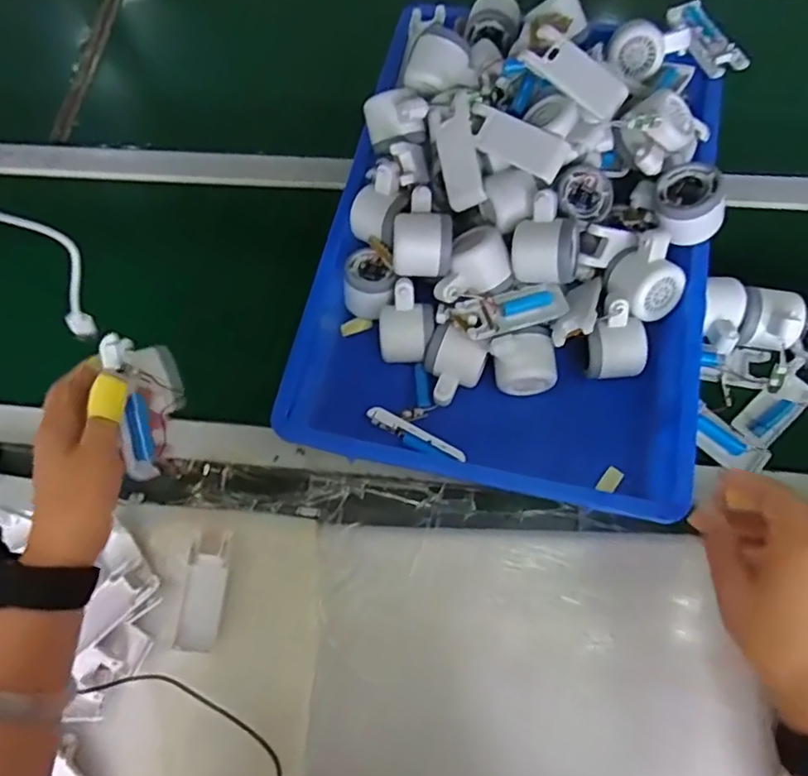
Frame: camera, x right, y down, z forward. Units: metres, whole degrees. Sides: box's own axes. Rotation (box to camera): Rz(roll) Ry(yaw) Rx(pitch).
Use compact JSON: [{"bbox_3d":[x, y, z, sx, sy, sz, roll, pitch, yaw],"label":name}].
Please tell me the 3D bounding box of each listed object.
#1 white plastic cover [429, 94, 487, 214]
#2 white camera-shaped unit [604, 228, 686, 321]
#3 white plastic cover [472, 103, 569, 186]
[{"bbox_3d":[0.053,-0.227,0.566,0.041,0.018,0.103,-11,91,26],"label":"white plastic cover"},{"bbox_3d":[0.236,-0.109,0.564,0.066,0.055,0.077,15,110,-26],"label":"white camera-shaped unit"},{"bbox_3d":[0.105,-0.232,0.548,0.098,0.009,0.040,31,99,10],"label":"white plastic cover"}]

